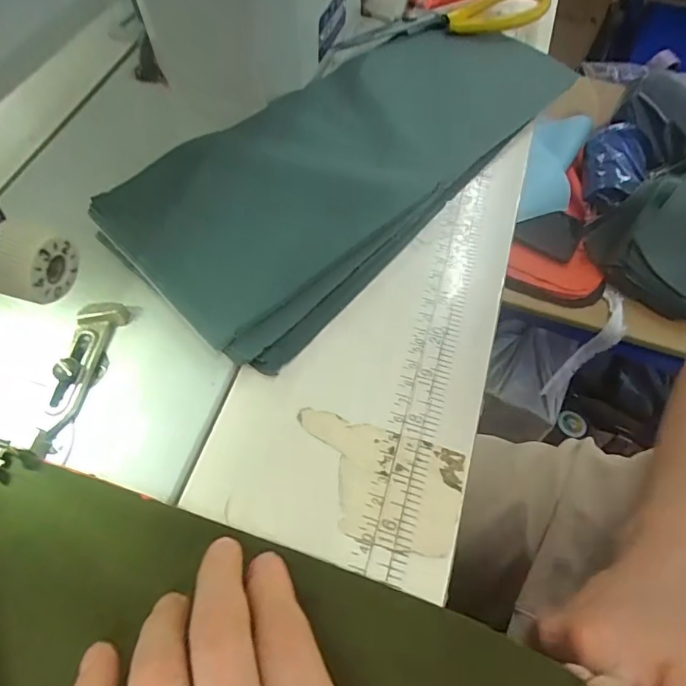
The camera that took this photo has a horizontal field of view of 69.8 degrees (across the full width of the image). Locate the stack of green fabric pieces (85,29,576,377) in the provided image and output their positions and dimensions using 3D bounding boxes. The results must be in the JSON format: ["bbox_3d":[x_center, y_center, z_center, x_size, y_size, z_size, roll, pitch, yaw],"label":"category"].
[{"bbox_3d":[0.013,-0.132,0.324,0.138,0.023,0.334,37,65,17],"label":"stack of green fabric pieces"}]

